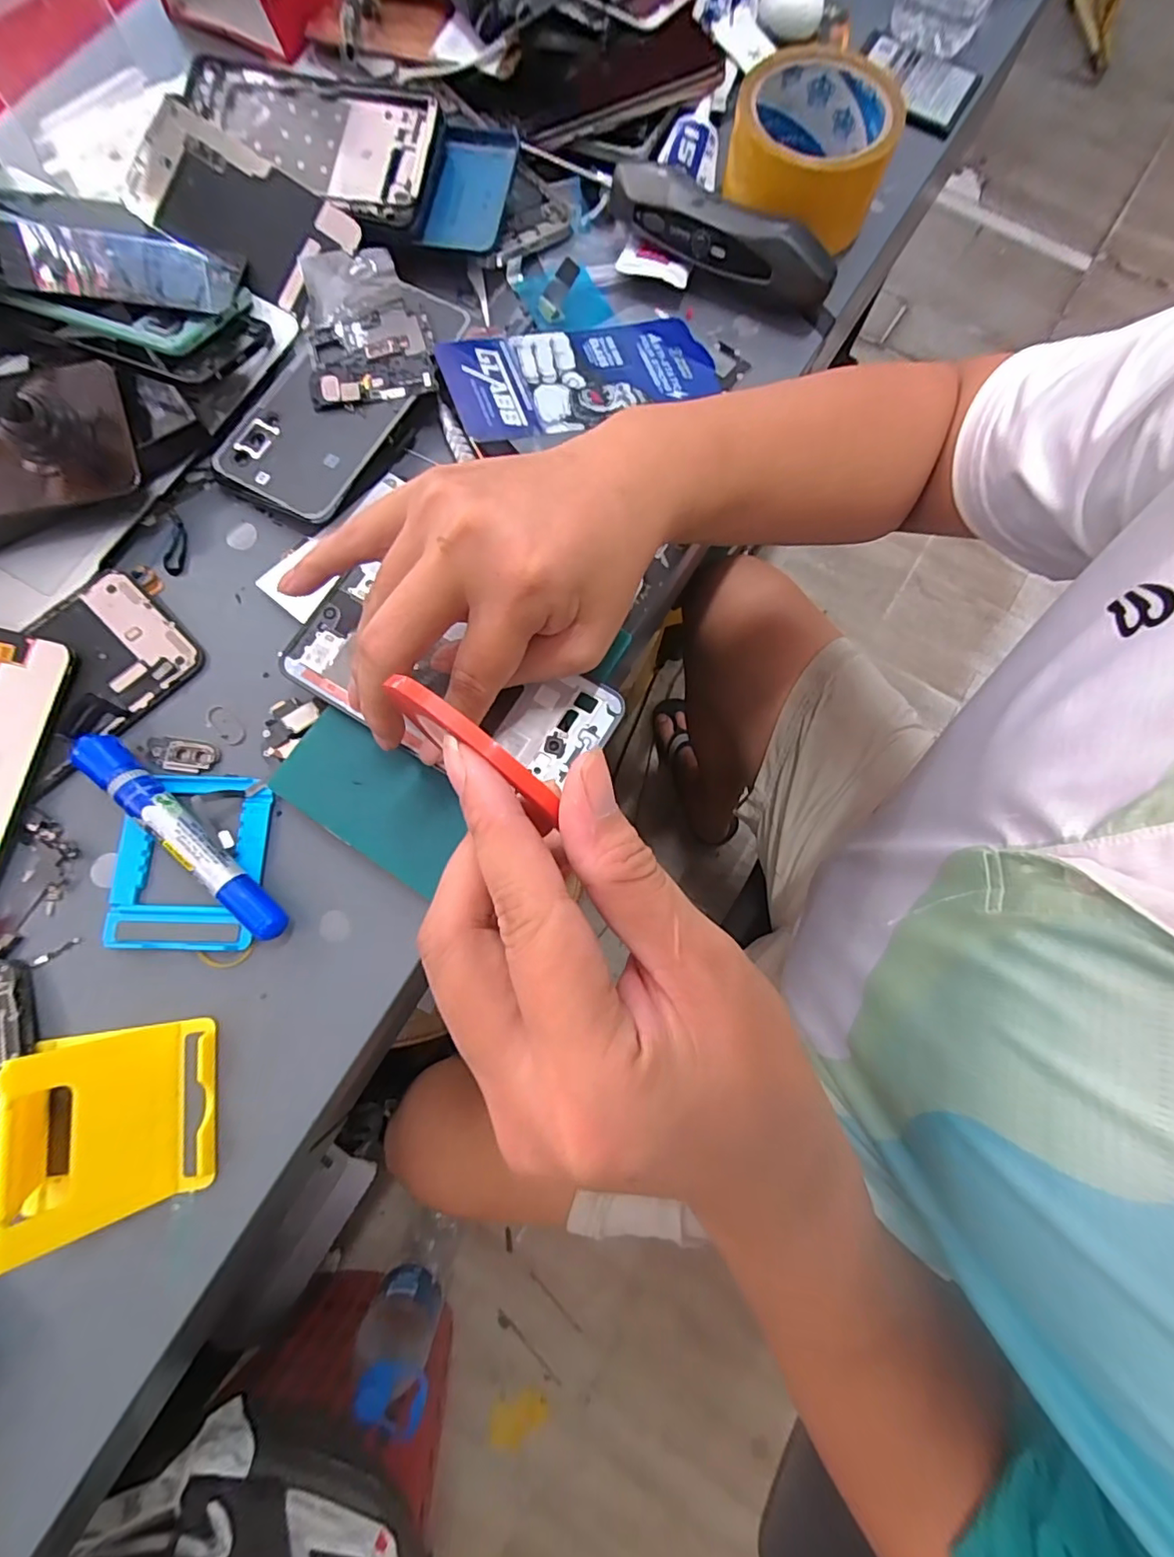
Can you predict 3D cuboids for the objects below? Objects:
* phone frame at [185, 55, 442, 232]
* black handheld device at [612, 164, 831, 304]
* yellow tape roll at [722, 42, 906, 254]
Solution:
[{"bbox_3d":[-0.168,-0.385,0.335,0.164,0.010,0.075,18,89,6],"label":"phone frame"},{"bbox_3d":[0.078,-0.324,0.340,0.144,0.038,0.026,27,79,5],"label":"black handheld device"},{"bbox_3d":[0.135,-0.388,0.346,0.092,0.048,0.100,0,77,-1],"label":"yellow tape roll"}]

